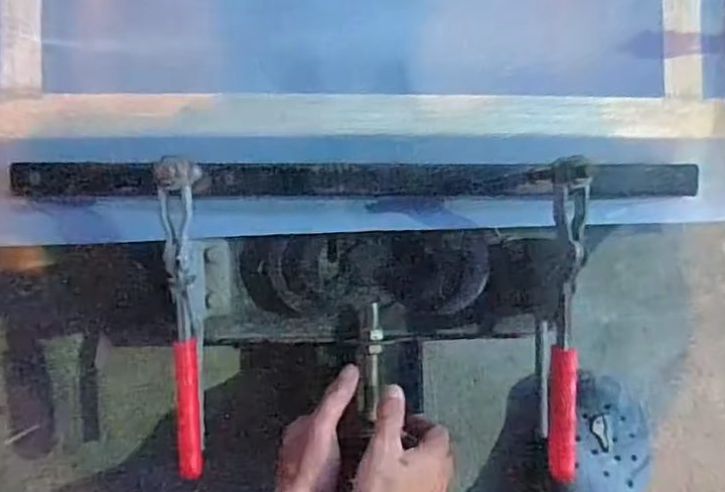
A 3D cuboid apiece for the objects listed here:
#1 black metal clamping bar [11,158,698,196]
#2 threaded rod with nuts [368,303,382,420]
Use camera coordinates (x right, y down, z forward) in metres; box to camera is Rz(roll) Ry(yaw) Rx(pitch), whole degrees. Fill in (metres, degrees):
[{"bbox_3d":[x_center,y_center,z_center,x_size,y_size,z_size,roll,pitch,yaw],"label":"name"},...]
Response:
[{"bbox_3d":[0.006,-0.059,0.545,0.578,0.030,0.028,0,89,-4],"label":"black metal clamping bar"},{"bbox_3d":[0.011,0.099,0.547,0.011,0.008,0.095,1,91,-4],"label":"threaded rod with nuts"}]

